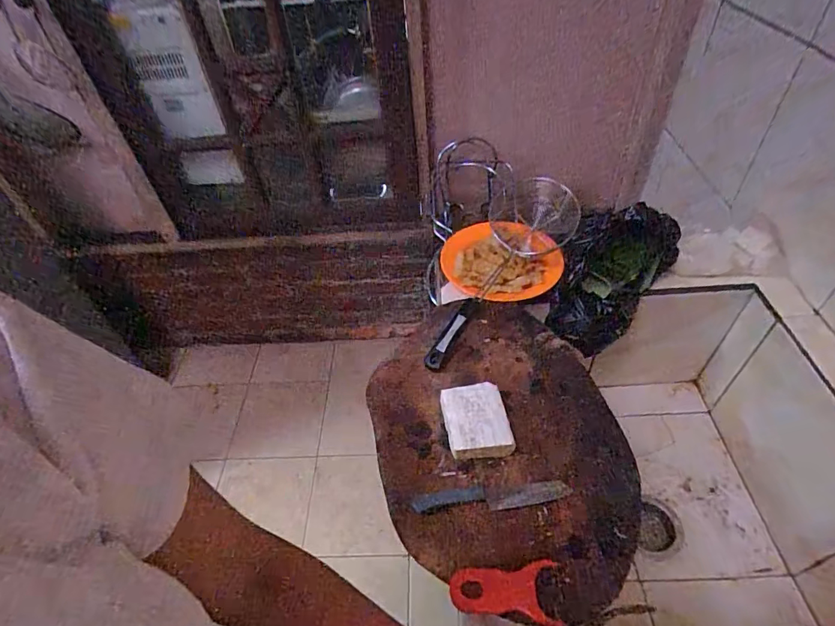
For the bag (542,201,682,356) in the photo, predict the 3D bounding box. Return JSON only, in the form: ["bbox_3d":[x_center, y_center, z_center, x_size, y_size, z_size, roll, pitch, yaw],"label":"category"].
[{"bbox_3d":[0.319,-0.065,0.784,0.148,0.173,0.198,31,56,29],"label":"bag"}]

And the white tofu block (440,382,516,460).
[{"bbox_3d":[0.074,0.139,0.593,0.076,0.036,0.092,-9,47,-4],"label":"white tofu block"}]

